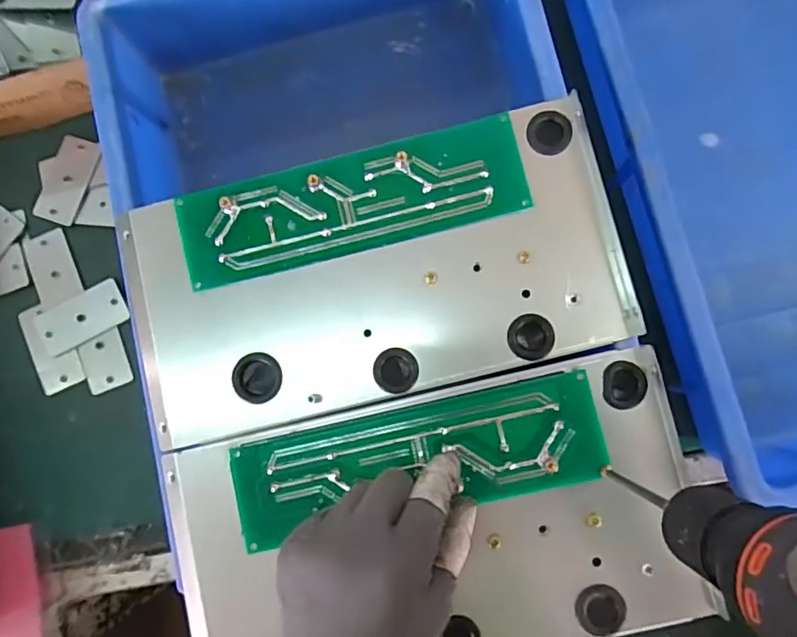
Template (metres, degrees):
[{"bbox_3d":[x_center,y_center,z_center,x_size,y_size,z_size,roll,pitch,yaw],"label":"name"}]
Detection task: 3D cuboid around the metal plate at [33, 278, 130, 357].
[{"bbox_3d":[-0.244,-0.001,0.418,0.067,0.004,0.037,-31,81,-5],"label":"metal plate"}]

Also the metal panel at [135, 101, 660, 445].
[{"bbox_3d":[-0.014,-0.026,0.318,0.278,0.009,0.142,-14,84,3],"label":"metal panel"}]

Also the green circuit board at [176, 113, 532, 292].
[{"bbox_3d":[-0.028,-0.069,0.321,0.203,0.007,0.057,-14,84,3],"label":"green circuit board"}]

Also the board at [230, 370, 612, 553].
[{"bbox_3d":[0.010,0.079,0.304,0.204,0.007,0.060,-11,84,3],"label":"board"}]

